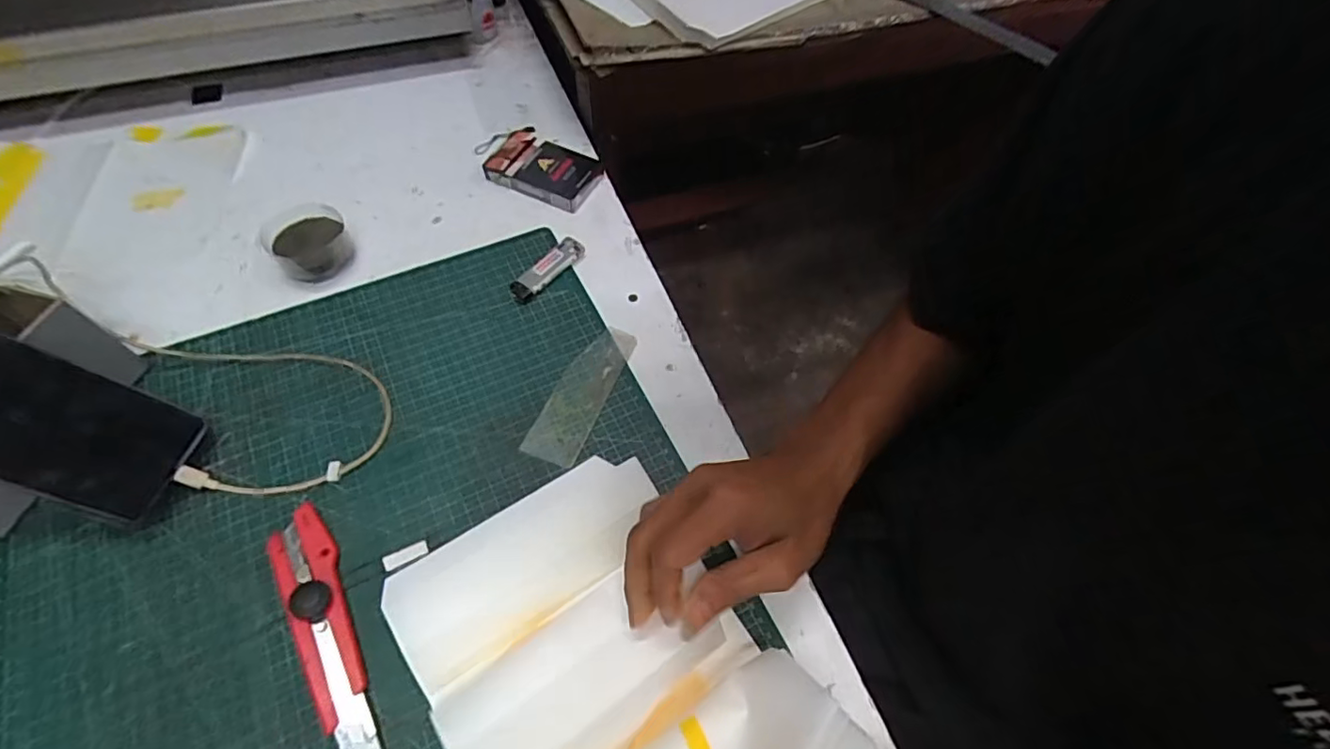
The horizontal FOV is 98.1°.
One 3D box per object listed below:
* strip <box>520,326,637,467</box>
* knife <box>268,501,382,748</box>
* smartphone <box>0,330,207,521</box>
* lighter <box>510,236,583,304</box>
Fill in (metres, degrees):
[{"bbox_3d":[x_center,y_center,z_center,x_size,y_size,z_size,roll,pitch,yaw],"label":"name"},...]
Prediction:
[{"bbox_3d":[-0.062,0.012,0.441,0.041,0.006,0.122,20,61,10],"label":"strip"},{"bbox_3d":[-0.197,0.151,0.339,0.033,0.019,0.164,-29,64,-19],"label":"knife"},{"bbox_3d":[-0.372,0.022,0.334,0.159,0.015,0.073,35,71,-30],"label":"smartphone"},{"bbox_3d":[-0.101,-0.090,0.494,0.025,0.011,0.079,37,63,18],"label":"lighter"}]

